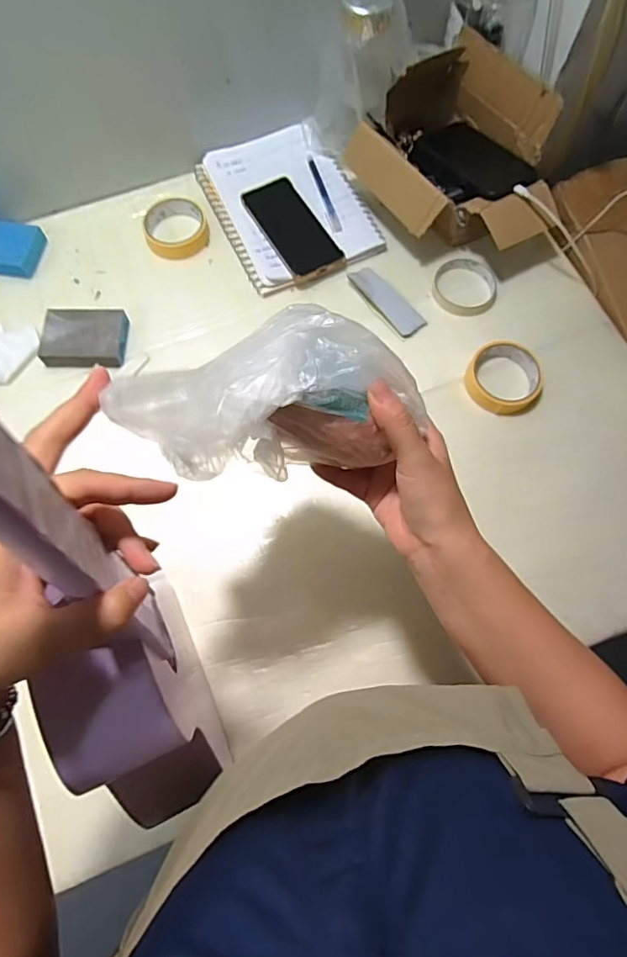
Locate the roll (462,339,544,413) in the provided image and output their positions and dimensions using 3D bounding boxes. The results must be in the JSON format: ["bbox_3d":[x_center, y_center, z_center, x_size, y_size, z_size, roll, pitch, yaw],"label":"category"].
[{"bbox_3d":[0.228,-0.121,0.613,0.087,0.024,0.085,0,71,1],"label":"roll"}]

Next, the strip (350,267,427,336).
[{"bbox_3d":[0.095,-0.231,0.664,0.039,0.005,0.114,-37,75,-11],"label":"strip"}]

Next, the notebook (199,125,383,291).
[{"bbox_3d":[-0.036,-0.385,0.707,0.190,0.010,0.249,-23,72,-7],"label":"notebook"}]

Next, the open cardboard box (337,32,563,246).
[{"bbox_3d":[0.177,-0.404,0.650,0.185,0.129,0.270,-29,75,-7],"label":"open cardboard box"}]

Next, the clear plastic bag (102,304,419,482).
[{"bbox_3d":[-0.019,-0.054,0.301,0.162,0.092,0.080,-8,74,-4],"label":"clear plastic bag"}]

